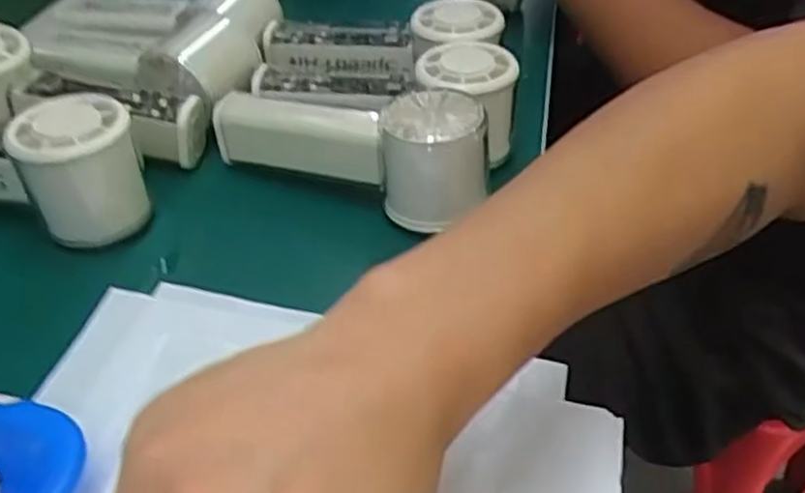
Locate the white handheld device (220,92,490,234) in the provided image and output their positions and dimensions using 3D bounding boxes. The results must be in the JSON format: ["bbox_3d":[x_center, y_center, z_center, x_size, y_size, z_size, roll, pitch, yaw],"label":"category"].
[{"bbox_3d":[-0.028,-0.060,0.410,0.157,0.052,0.052,17,43,15],"label":"white handheld device"}]

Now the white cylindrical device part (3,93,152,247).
[{"bbox_3d":[-0.162,-0.038,0.382,0.057,0.059,0.057,2,41,-2],"label":"white cylindrical device part"}]

